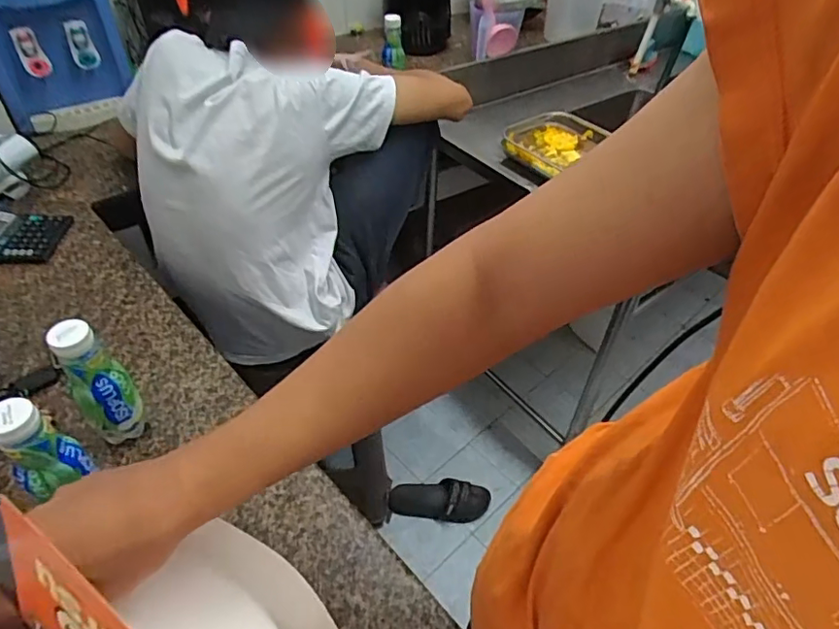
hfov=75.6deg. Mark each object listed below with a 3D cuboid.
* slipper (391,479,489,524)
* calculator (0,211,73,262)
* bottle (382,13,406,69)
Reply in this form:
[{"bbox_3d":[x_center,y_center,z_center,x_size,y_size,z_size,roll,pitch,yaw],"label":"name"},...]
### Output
[{"bbox_3d":[0.052,0.502,1.475,0.264,0.056,0.109,5,44,2],"label":"slipper"},{"bbox_3d":[-0.697,-0.141,0.946,0.128,0.021,0.126,-1,44,-5],"label":"calculator"},{"bbox_3d":[-0.063,-0.690,1.370,0.060,0.122,0.052,0,44,-4],"label":"bottle"}]

